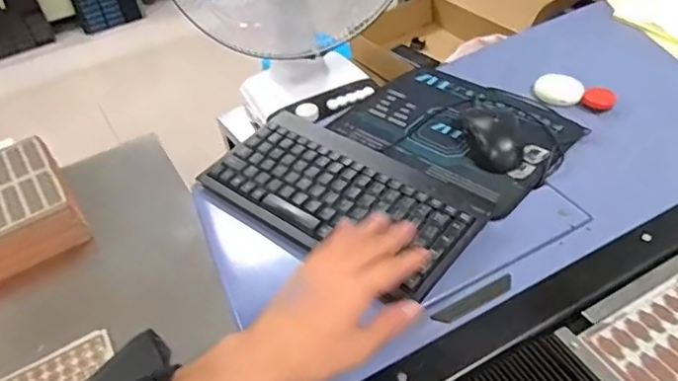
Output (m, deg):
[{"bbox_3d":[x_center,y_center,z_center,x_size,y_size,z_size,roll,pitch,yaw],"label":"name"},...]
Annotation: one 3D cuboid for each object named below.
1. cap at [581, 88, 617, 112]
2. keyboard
[{"bbox_3d":[0.346,-0.122,0.735,0.039,0.017,0.039,-4,43,4],"label":"cap"},{"bbox_3d":[-0.003,0.008,0.585,0.285,0.030,0.139,29,54,32],"label":"keyboard"}]

